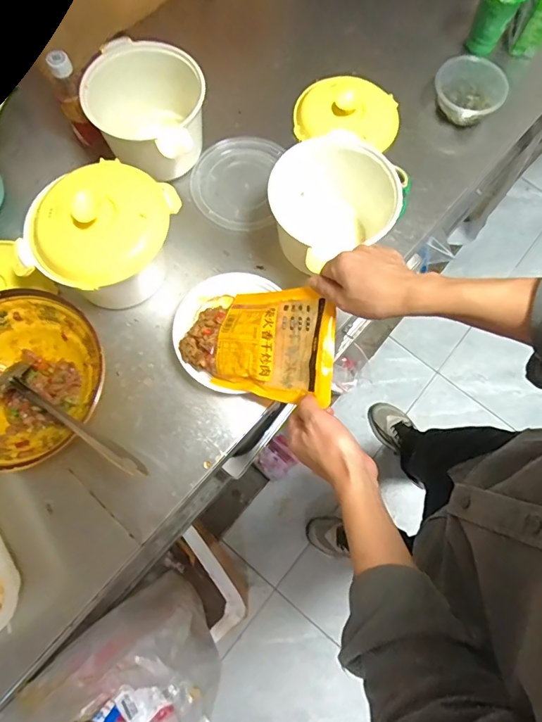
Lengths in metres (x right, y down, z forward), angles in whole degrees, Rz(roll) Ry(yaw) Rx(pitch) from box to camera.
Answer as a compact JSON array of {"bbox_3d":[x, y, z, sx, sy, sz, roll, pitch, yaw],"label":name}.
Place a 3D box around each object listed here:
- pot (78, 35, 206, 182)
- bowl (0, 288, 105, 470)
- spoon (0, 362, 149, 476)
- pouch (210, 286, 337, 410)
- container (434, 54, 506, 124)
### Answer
[{"bbox_3d":[-0.189,-0.375,0.695,0.153,0.126,0.157,0,74,0],"label":"pot"},{"bbox_3d":[-0.328,0.029,0.600,0.211,0.081,0.219,0,74,0],"label":"bowl"},{"bbox_3d":[-0.242,0.078,0.553,0.259,0.053,0.058,27,75,21],"label":"spoon"},{"bbox_3d":[0.009,-0.022,0.567,0.150,0.028,0.135,13,92,22],"label":"pouch"},{"bbox_3d":[0.327,-0.443,0.763,0.113,0.055,0.103,36,76,10],"label":"container"}]

